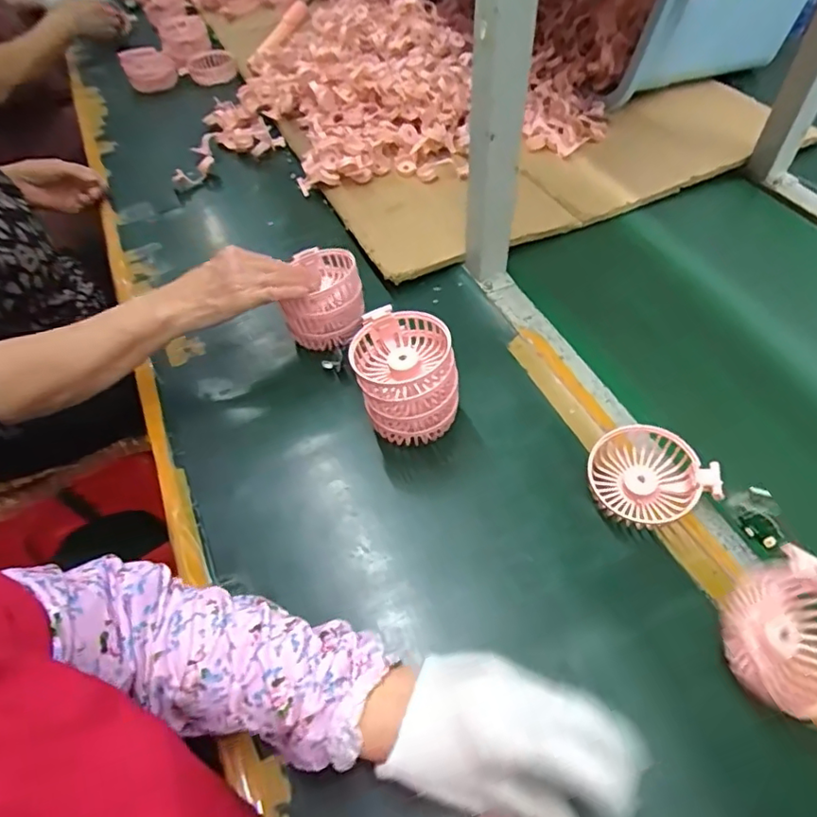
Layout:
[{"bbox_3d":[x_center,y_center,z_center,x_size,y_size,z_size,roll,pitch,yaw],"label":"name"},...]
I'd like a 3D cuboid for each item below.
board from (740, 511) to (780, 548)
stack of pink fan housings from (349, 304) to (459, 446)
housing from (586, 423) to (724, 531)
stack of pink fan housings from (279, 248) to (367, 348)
[{"bbox_3d":[0.295,0.101,0.474,0.014,0.016,0.032,-30,57,-17],"label":"board"},{"bbox_3d":[-0.002,-0.029,0.545,0.097,0.095,0.098,1,54,5],"label":"stack of pink fan housings"},{"bbox_3d":[0.208,0.061,0.494,0.082,0.040,0.094,-34,58,-19],"label":"housing"},{"bbox_3d":[-0.096,-0.124,0.633,0.085,0.085,0.094,-13,54,-5],"label":"stack of pink fan housings"}]

